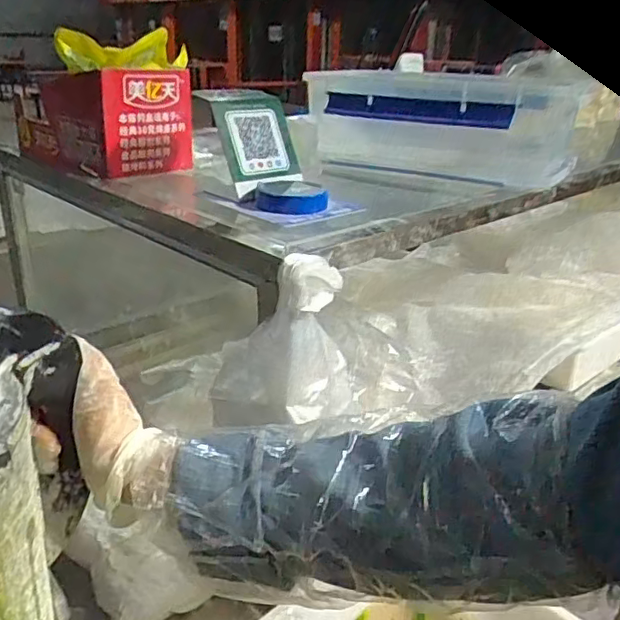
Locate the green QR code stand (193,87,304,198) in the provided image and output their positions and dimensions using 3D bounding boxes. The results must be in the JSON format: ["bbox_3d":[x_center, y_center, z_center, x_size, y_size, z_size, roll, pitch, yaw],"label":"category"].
[{"bbox_3d":[-0.068,-0.203,0.705,0.098,0.094,0.092,-17,30,-37],"label":"green QR code stand"}]

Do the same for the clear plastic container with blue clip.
[{"bbox_3d":[0.178,-0.249,0.816,0.345,0.125,0.216,8,24,13],"label":"clear plastic container with blue clip"}]

